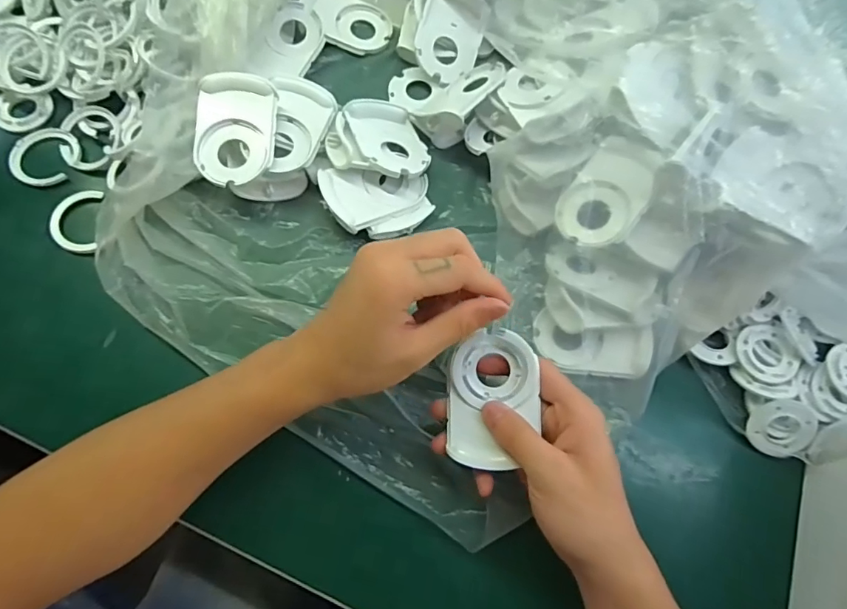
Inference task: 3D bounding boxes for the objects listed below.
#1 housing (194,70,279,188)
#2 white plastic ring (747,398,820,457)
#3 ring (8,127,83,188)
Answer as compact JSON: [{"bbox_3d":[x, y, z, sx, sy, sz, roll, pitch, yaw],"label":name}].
[{"bbox_3d":[-0.139,-0.129,0.364,0.057,0.029,0.079,4,73,-1],"label":"housing"},{"bbox_3d":[0.256,0.088,0.354,0.037,0.012,0.042,29,97,6],"label":"white plastic ring"},{"bbox_3d":[-0.302,-0.119,0.388,0.054,0.006,0.052,1,73,-2],"label":"ring"}]

